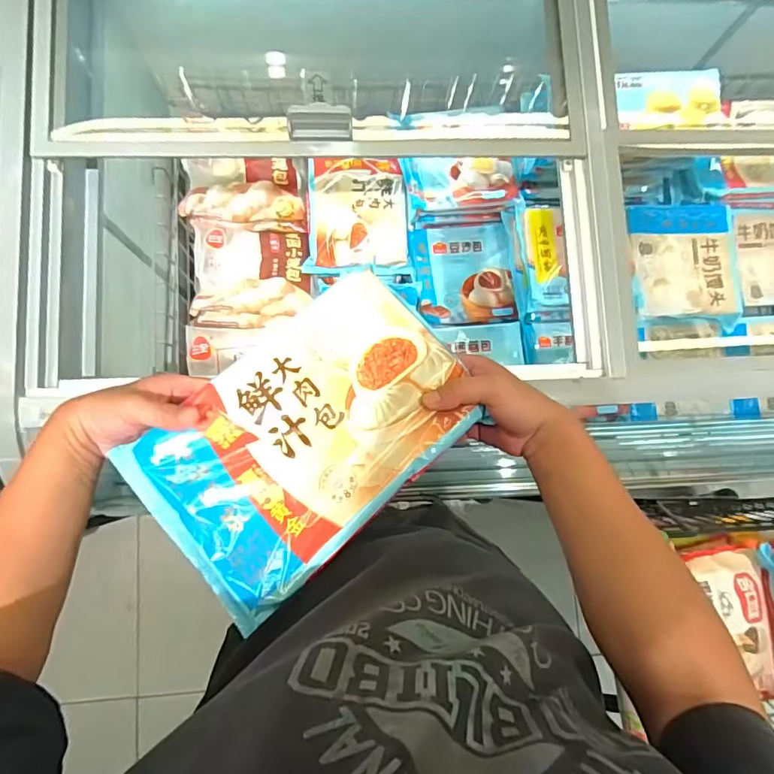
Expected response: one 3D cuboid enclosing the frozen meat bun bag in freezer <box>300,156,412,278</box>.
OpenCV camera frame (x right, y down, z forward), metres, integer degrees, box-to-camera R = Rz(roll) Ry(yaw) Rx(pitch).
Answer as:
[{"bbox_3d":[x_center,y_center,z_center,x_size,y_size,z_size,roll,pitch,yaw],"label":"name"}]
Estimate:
[{"bbox_3d":[-0.056,-0.342,1.015,0.198,0.045,0.244,1,81,0],"label":"frozen meat bun bag in freezer"}]

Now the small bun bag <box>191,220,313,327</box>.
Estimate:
[{"bbox_3d":[-0.264,-0.226,1.005,0.220,0.077,0.206,-1,81,0],"label":"small bun bag"}]

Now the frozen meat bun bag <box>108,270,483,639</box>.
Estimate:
[{"bbox_3d":[-0.067,0.039,0.446,0.286,0.044,0.179,-41,83,-6],"label":"frozen meat bun bag"}]

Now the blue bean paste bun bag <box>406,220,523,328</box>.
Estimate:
[{"bbox_3d":[0.156,-0.233,1.033,0.200,0.044,0.212,-8,81,-1],"label":"blue bean paste bun bag"}]

